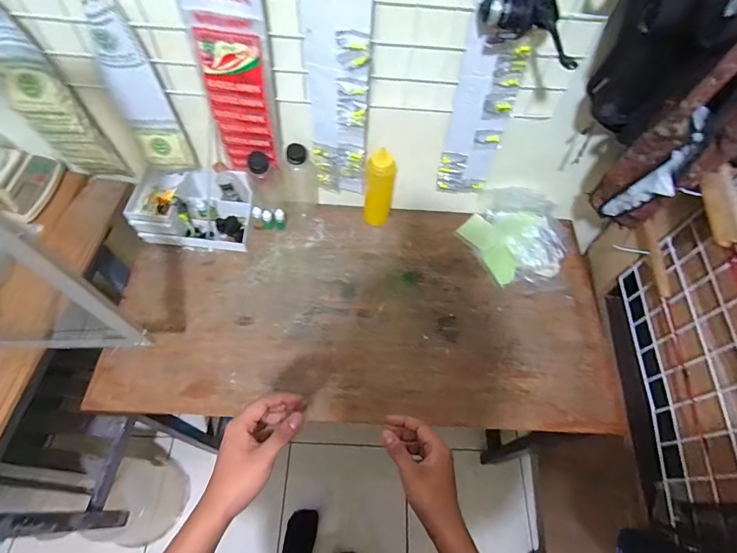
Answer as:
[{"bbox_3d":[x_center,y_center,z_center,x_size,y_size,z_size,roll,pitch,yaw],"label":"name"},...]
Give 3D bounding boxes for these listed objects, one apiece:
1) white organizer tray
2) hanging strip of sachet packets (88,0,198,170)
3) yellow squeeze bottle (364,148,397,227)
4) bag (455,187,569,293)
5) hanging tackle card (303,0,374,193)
[{"bbox_3d":[-0.367,-0.154,0.878,0.221,0.111,0.159,4,60,-1],"label":"white organizer tray"},{"bbox_3d":[-0.395,-0.306,0.705,0.086,0.320,0.025,-1,61,-1],"label":"hanging strip of sachet packets"},{"bbox_3d":[0.024,-0.180,0.867,0.059,0.185,0.047,6,60,0],"label":"yellow squeeze bottle"},{"bbox_3d":[0.326,-0.089,0.887,0.229,0.107,0.184,18,61,7],"label":"bag"},{"bbox_3d":[-0.051,-0.290,0.702,0.098,0.394,0.036,1,60,-2],"label":"hanging tackle card"}]

